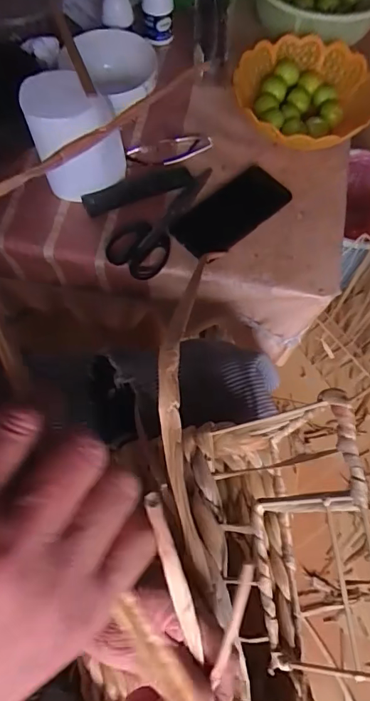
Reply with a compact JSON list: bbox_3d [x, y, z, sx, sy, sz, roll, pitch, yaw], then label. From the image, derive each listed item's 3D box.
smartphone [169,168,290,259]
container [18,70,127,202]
[{"bbox_3d":[0.059,-0.185,0.597,0.167,0.008,0.080,-41,74,-16],"label":"smartphone"},{"bbox_3d":[-0.130,-0.260,0.553,0.102,0.127,0.082,-9,68,-6],"label":"container"}]

